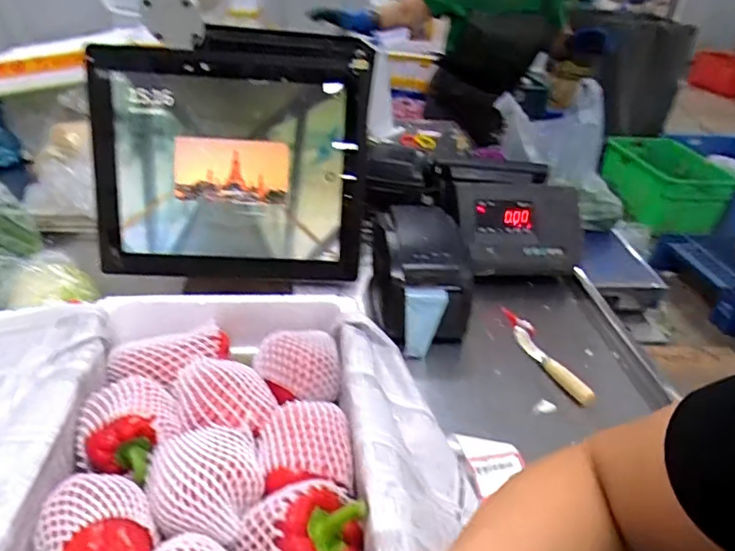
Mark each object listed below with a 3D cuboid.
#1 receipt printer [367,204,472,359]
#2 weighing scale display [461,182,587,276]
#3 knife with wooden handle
[{"bbox_3d":[0.092,0.005,0.922,0.167,0.138,0.234,7,32,2],"label":"receipt printer"},{"bbox_3d":[0.293,-0.087,1.070,0.246,0.149,0.146,-1,33,-11],"label":"weighing scale display"},{"bbox_3d":[0.285,0.123,0.882,0.036,0.015,0.224,-8,35,-20],"label":"knife with wooden handle"}]

